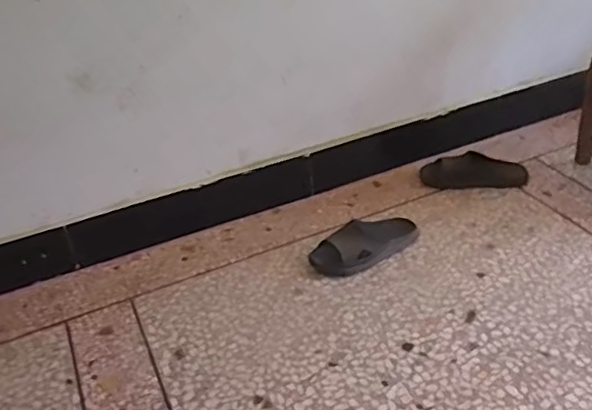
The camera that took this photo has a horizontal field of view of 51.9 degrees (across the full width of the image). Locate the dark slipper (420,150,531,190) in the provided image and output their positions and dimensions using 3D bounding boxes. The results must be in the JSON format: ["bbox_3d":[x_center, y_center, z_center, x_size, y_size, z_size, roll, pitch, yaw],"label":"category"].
[{"bbox_3d":[0.478,-0.093,1.631,0.272,0.064,0.111,0,34,9],"label":"dark slipper"}]

